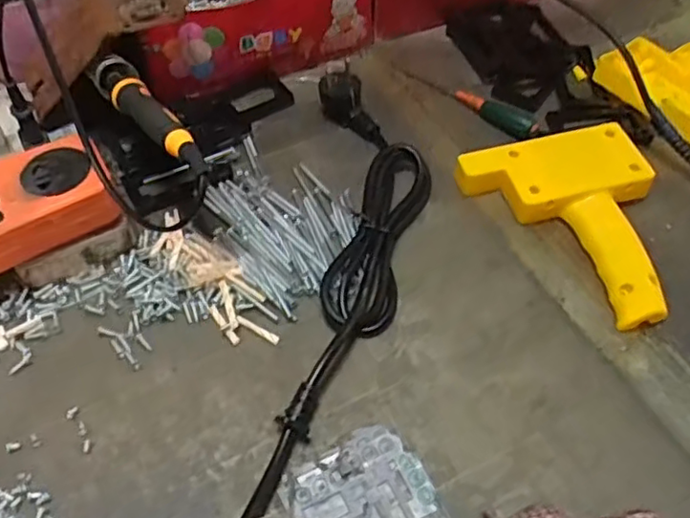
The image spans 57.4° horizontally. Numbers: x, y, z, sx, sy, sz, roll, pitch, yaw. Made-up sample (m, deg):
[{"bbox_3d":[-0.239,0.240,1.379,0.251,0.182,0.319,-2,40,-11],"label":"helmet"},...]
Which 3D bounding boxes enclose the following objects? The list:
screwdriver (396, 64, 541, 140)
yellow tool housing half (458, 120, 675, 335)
[{"bbox_3d":[0.098,-0.142,0.530,0.146,0.017,0.021,37,61,25],"label":"screwdriver"},{"bbox_3d":[0.175,-0.039,0.441,0.111,0.031,0.162,-30,58,-20],"label":"yellow tool housing half"}]

